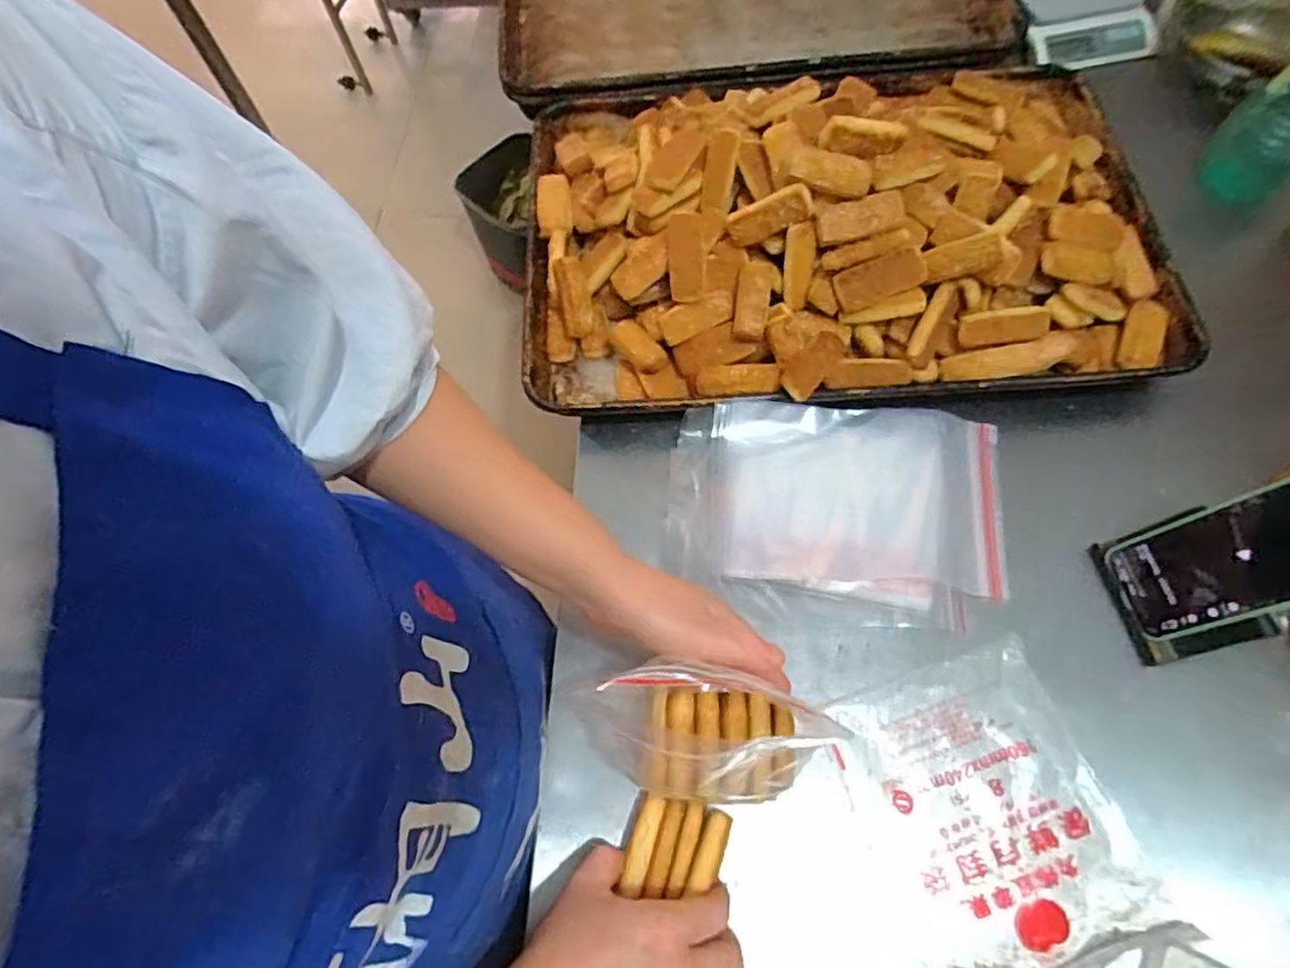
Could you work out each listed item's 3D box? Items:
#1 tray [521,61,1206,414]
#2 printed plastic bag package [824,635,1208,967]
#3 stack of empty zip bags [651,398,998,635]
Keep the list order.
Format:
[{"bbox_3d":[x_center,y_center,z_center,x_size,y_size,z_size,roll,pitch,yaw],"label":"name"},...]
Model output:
[{"bbox_3d":[0.184,-0.280,0.652,0.598,0.123,0.406,-4,65,1],"label":"tray"},{"bbox_3d":[0.248,0.239,0.493,0.171,0.009,0.206,-19,66,-6],"label":"printed plastic bag package"},{"bbox_3d":[0.161,0.019,0.574,0.278,0.028,0.190,6,66,1],"label":"stack of empty zip bags"}]

